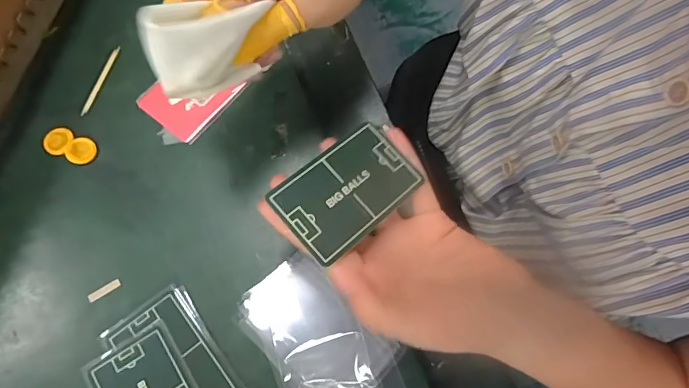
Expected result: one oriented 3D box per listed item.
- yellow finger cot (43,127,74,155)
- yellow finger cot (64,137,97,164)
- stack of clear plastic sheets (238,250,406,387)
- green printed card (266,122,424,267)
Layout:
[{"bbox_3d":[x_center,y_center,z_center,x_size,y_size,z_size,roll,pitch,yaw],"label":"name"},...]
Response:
[{"bbox_3d":[-0.215,-0.040,0.322,0.019,0.005,0.021,36,75,7],"label":"yellow finger cot"},{"bbox_3d":[-0.197,-0.032,0.322,0.020,0.004,0.020,3,81,-16],"label":"yellow finger cot"},{"bbox_3d":[-0.017,0.097,0.286,0.074,0.018,0.110,-31,77,-11],"label":"stack of clear plastic sheets"},{"bbox_3d":[0.002,-0.003,0.252,0.081,0.004,0.052,-38,80,-22],"label":"green printed card"}]

